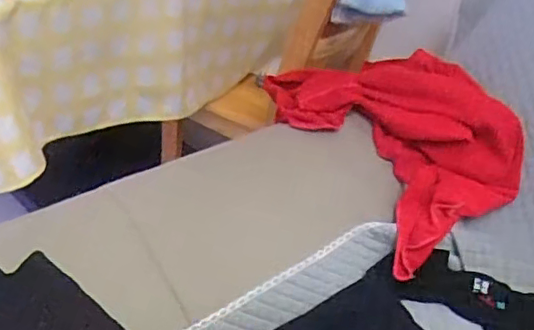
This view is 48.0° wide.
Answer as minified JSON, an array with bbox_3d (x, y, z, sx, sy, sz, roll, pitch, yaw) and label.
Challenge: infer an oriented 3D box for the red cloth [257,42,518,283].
[{"bbox_3d":[0.240,-0.070,1.191,0.344,0.195,0.504,-16,40,-30],"label":"red cloth"}]

